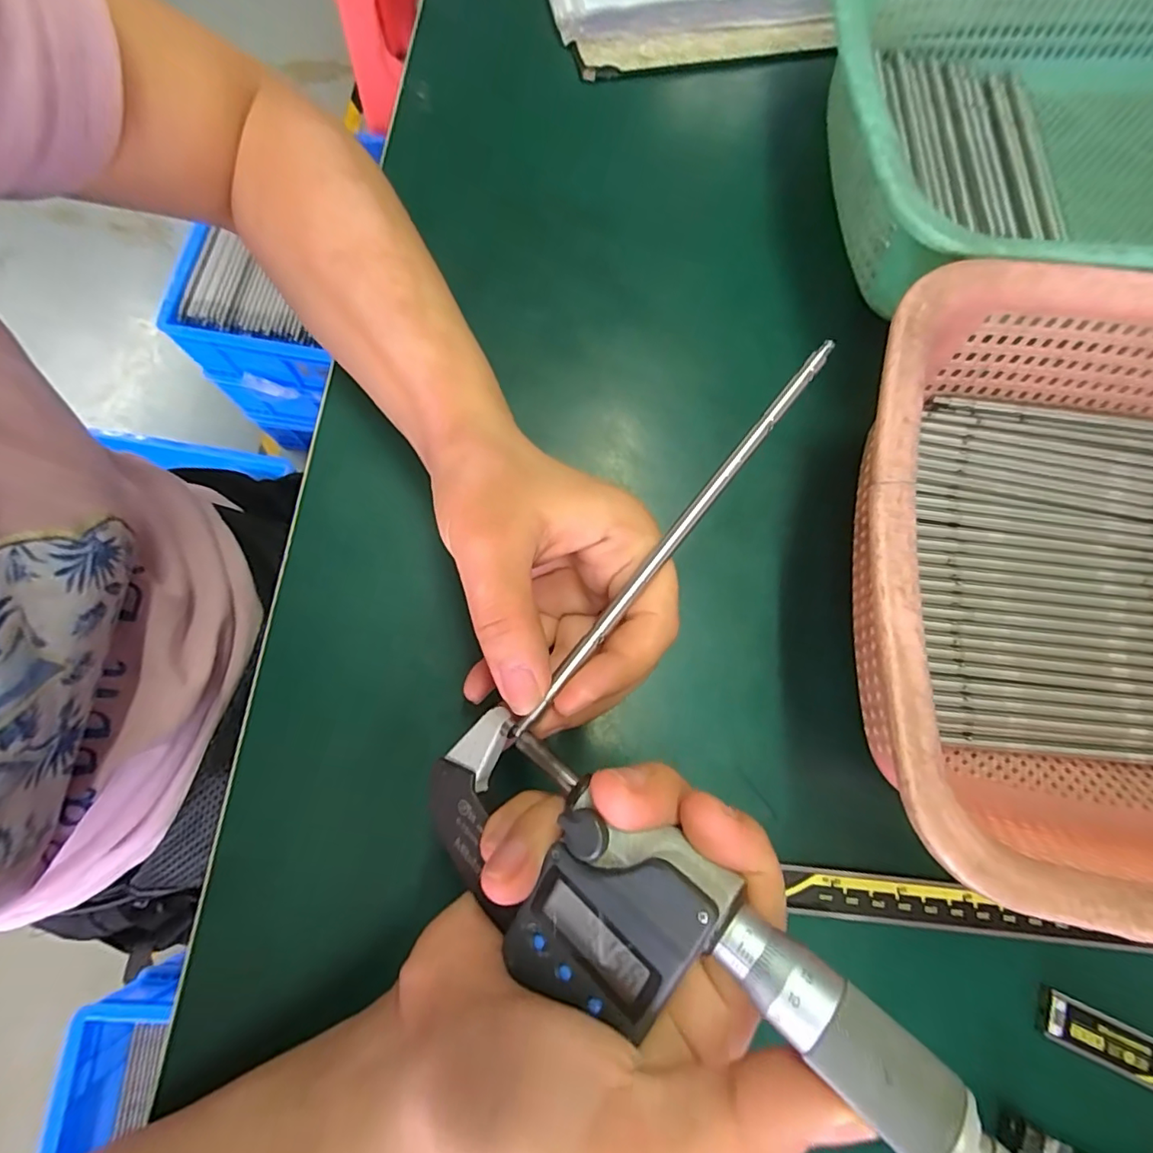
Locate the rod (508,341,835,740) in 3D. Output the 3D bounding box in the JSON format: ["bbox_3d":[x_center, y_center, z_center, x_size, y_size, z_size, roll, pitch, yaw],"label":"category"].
[{"bbox_3d":[0.033,-0.014,0.174,0.005,0.004,0.162,38,83,10],"label":"rod"}]

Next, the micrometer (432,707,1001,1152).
[{"bbox_3d":[0.018,0.085,0.132,0.156,0.024,0.050,18,74,32],"label":"micrometer"}]

